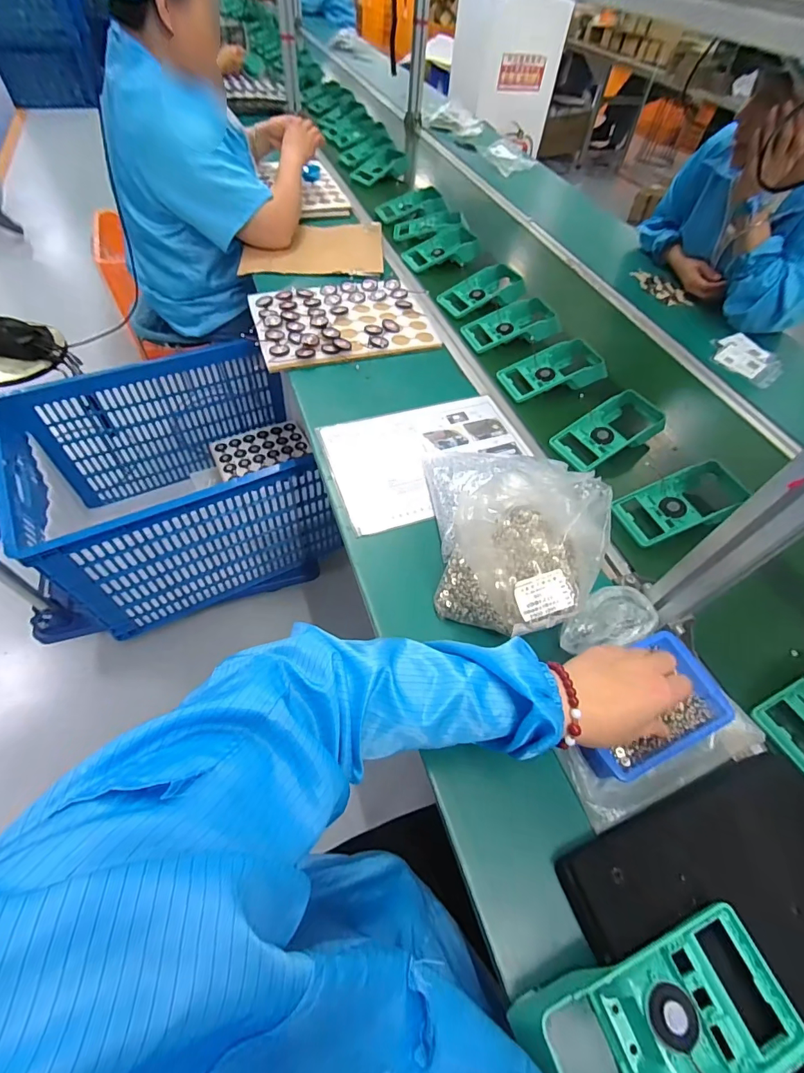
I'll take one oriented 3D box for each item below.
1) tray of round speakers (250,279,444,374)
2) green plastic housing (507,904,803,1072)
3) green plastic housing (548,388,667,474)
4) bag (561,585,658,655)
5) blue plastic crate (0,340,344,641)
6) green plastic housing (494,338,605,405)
[{"bbox_3d":[-0.116,-0.420,0.851,0.317,0.019,0.247,-15,57,-15],"label":"tray of round speakers"},{"bbox_3d":[0.182,0.354,0.325,0.183,0.058,0.095,-17,58,-16],"label":"green plastic housing"},{"bbox_3d":[0.331,-0.169,0.700,0.182,0.041,0.088,-26,61,-21],"label":"green plastic housing"},{"bbox_3d":[0.230,0.096,0.497,0.111,0.026,0.062,-18,58,-17],"label":"bag"},{"bbox_3d":[-0.559,-0.121,1.115,0.624,0.397,0.479,-23,60,-19],"label":"blue plastic crate"},{"bbox_3d":[0.266,-0.298,0.783,0.179,0.045,0.094,-17,58,-16],"label":"green plastic housing"}]

